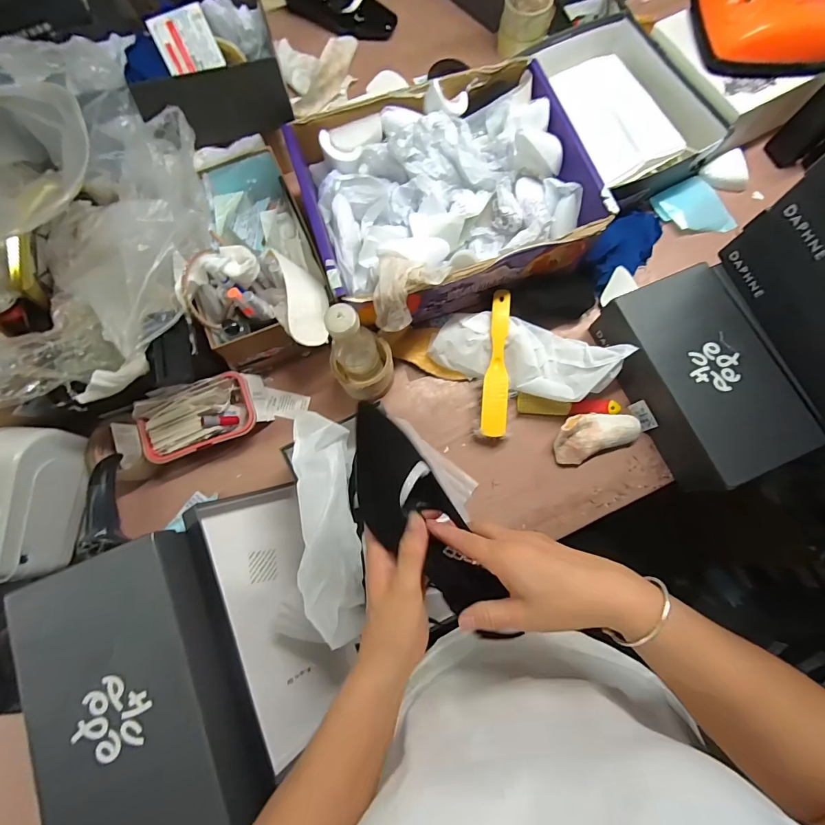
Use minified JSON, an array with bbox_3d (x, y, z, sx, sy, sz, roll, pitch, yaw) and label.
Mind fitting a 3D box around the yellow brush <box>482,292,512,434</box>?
[{"bbox_3d":[0.131,-0.074,0.612,0.037,0.060,0.221,4,78,2],"label":"yellow brush"}]

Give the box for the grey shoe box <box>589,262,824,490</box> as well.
[{"bbox_3d":[0.421,-0.055,0.579,0.158,0.087,0.292,-23,78,-5],"label":"grey shoe box"}]

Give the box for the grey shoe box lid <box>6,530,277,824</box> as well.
[{"bbox_3d":[-0.276,0.288,0.404,0.184,0.068,0.291,-23,78,-5],"label":"grey shoe box lid"}]

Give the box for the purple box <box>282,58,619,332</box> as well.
[{"bbox_3d":[0.045,-0.321,0.613,0.390,0.136,0.328,-20,78,-4],"label":"purple box"}]

